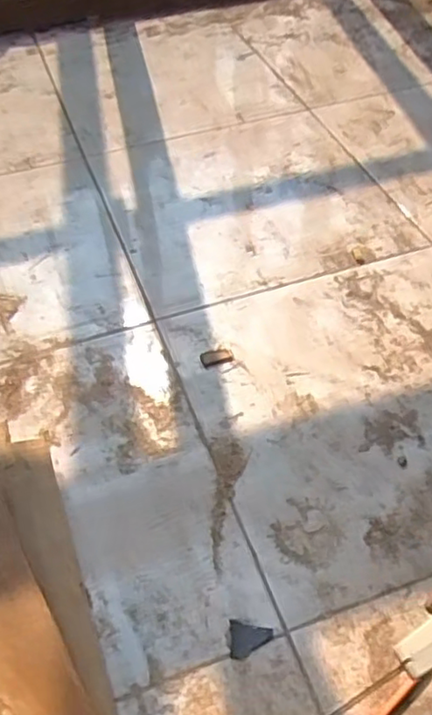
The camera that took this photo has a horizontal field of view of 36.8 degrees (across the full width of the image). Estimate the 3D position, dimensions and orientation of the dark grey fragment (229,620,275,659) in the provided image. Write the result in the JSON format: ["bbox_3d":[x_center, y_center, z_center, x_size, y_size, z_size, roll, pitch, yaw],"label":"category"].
[{"bbox_3d":[0.030,0.237,0.549,0.036,0.004,0.030,-2,49,1],"label":"dark grey fragment"}]

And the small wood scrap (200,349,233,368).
[{"bbox_3d":[0.001,0.000,0.760,0.037,0.004,0.022,-14,50,-10],"label":"small wood scrap"}]

